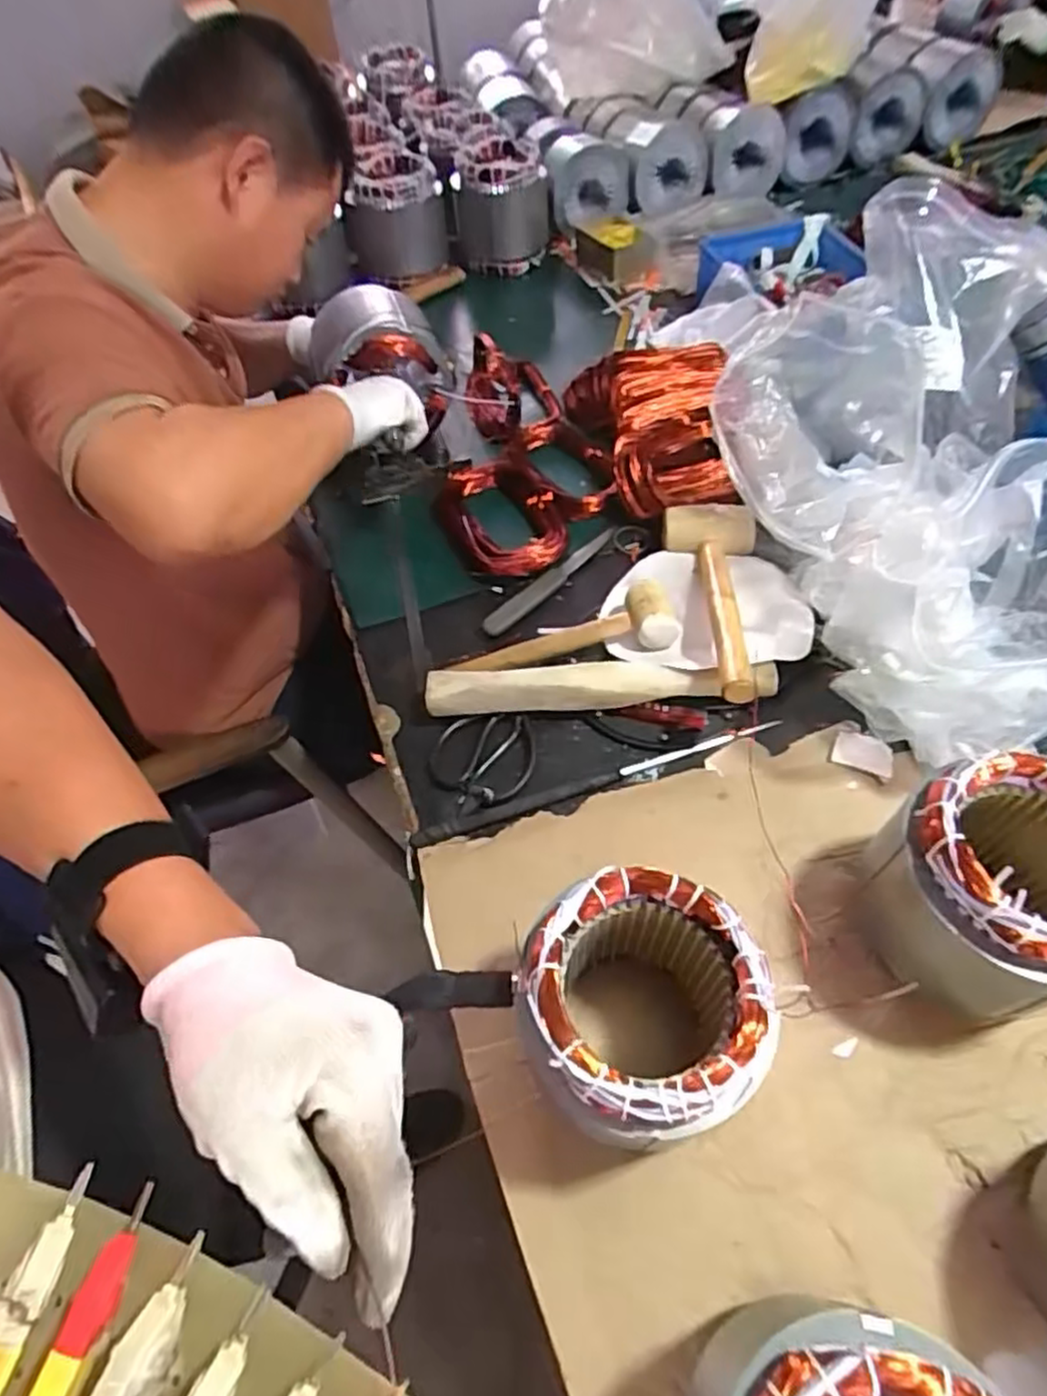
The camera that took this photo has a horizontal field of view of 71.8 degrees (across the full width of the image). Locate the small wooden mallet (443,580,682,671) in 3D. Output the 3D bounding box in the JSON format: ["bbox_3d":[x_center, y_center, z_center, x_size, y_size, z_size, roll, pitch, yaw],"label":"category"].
[{"bbox_3d":[0.036,-0.064,0.742,0.243,0.055,0.060,-11,55,-3],"label":"small wooden mallet"}]

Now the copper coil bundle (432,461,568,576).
[{"bbox_3d":[-0.022,-0.226,0.877,0.139,0.066,0.186,-23,56,-11],"label":"copper coil bundle"}]

